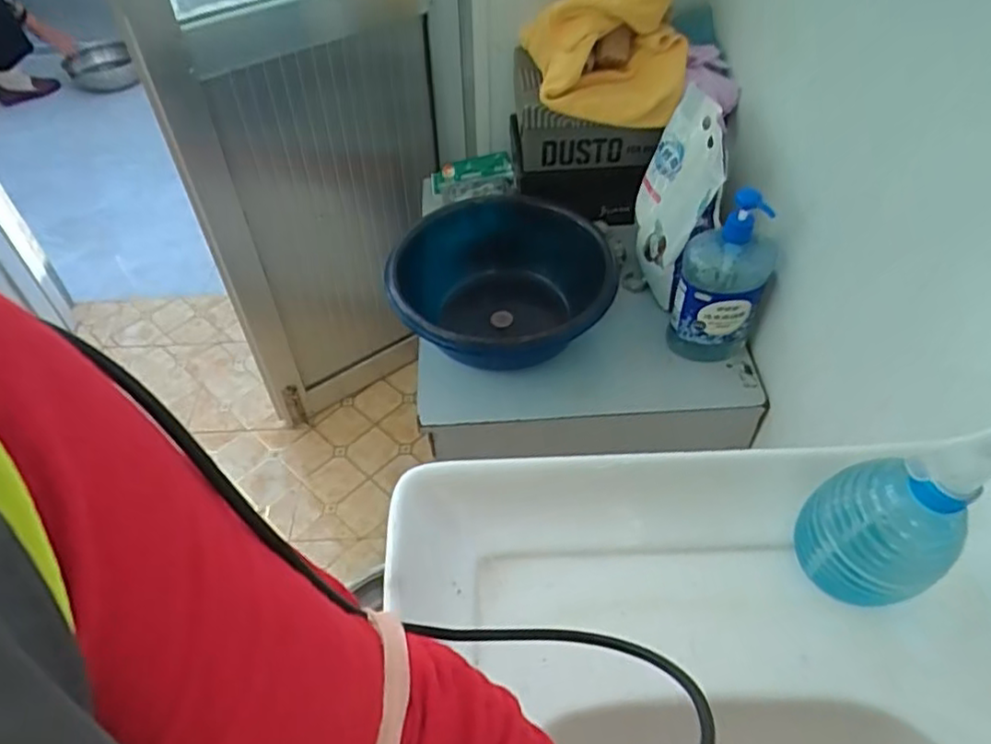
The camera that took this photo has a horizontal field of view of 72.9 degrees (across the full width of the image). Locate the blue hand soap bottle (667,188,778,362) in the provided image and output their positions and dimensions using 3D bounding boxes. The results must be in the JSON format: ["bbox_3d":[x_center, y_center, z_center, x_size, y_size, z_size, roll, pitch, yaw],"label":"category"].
[{"bbox_3d":[0.318,-0.130,0.936,0.120,0.252,0.085,9,49,10],"label":"blue hand soap bottle"}]

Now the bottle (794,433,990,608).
[{"bbox_3d":[0.246,0.072,0.391,0.077,0.174,0.069,-17,50,-13],"label":"bottle"}]

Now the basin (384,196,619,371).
[{"bbox_3d":[0.002,-0.118,0.993,0.298,0.163,0.284,-1,48,1],"label":"basin"}]

